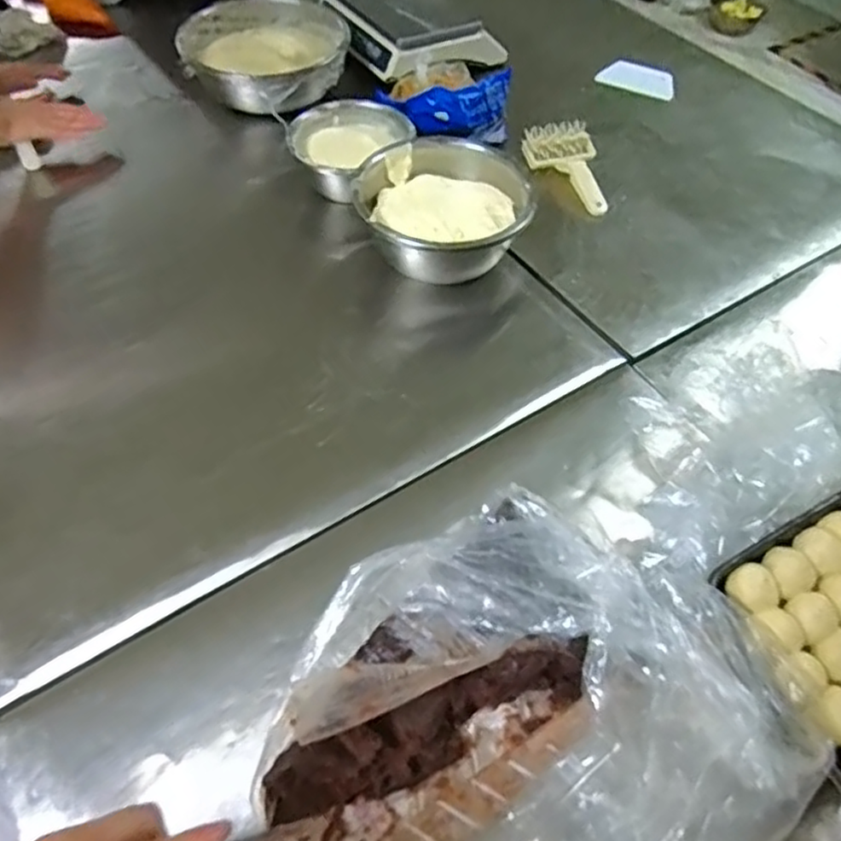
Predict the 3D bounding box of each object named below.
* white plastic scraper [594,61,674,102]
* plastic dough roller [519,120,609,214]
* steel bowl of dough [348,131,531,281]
[{"bbox_3d":[0.444,-0.693,1.369,0.155,0.004,0.117,27,57,16],"label":"white plastic scraper"},{"bbox_3d":[0.259,-0.430,1.139,0.103,0.048,0.201,-26,72,-20],"label":"plastic dough roller"},{"bbox_3d":[0.031,-0.297,0.983,0.225,0.108,0.236,1,54,-2],"label":"steel bowl of dough"}]

